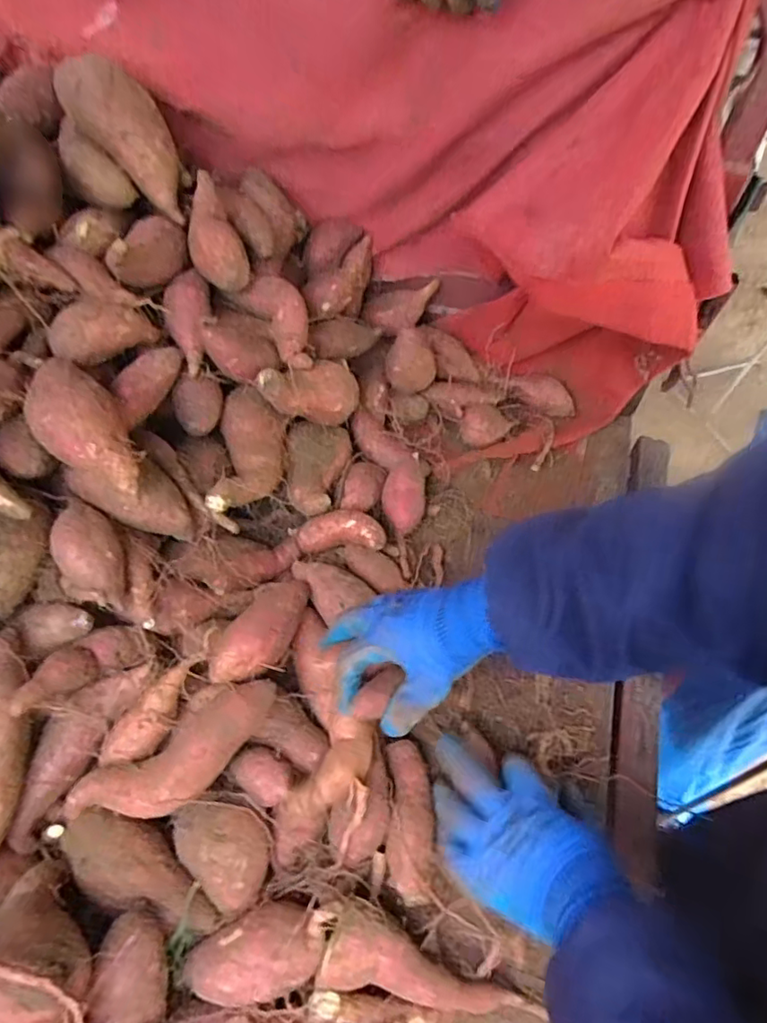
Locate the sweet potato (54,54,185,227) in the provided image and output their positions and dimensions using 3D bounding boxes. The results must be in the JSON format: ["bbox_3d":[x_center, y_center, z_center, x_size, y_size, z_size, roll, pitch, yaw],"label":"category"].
[{"bbox_3d":[-0.249,-0.369,0.561,0.066,0.058,0.169,-45,102,-27],"label":"sweet potato"}]

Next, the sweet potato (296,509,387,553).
[{"bbox_3d":[-0.045,0.020,0.612,0.091,0.029,0.038,2,54,1],"label":"sweet potato"}]

